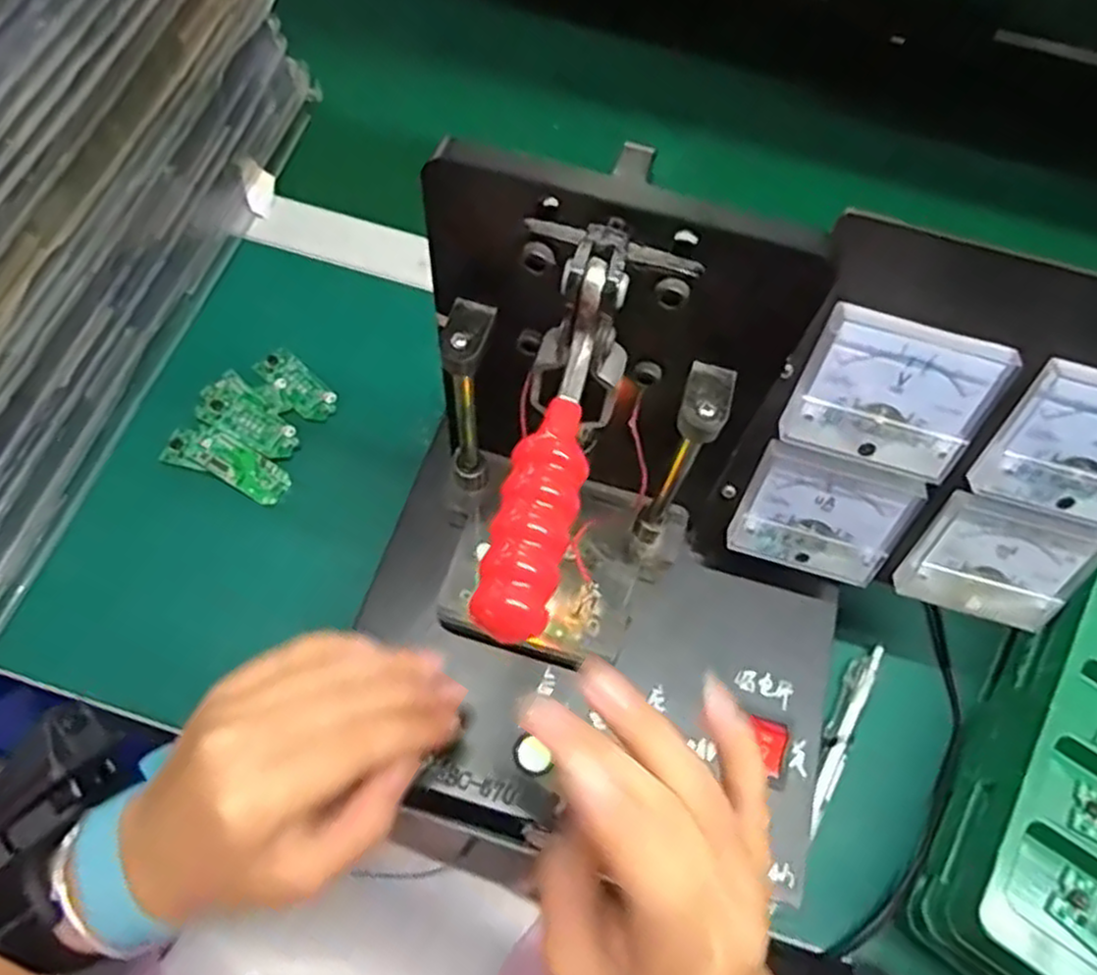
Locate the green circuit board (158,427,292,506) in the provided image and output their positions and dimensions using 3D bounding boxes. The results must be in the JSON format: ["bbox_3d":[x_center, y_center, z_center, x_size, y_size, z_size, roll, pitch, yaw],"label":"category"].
[{"bbox_3d":[-0.184,-0.014,0.433,0.072,0.010,0.027,21,64,7],"label":"green circuit board"}]

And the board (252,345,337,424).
[{"bbox_3d":[-0.153,-0.063,0.459,0.056,0.007,0.024,40,68,15],"label":"board"}]

